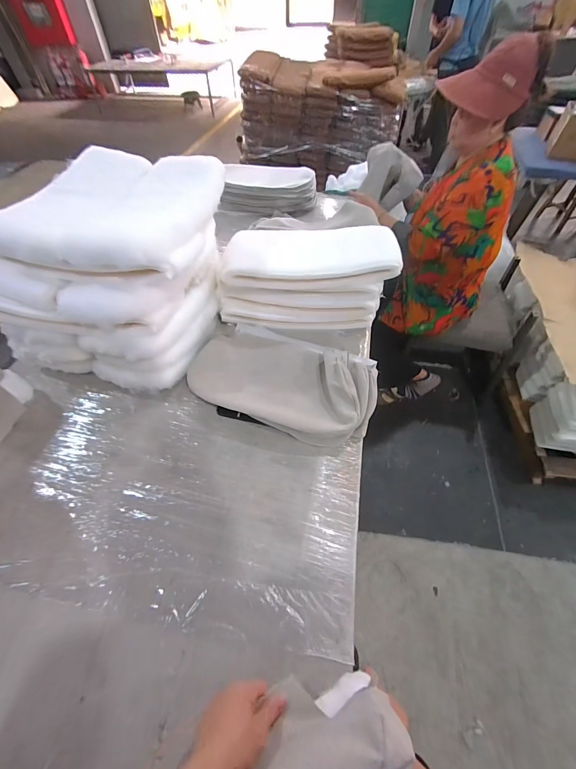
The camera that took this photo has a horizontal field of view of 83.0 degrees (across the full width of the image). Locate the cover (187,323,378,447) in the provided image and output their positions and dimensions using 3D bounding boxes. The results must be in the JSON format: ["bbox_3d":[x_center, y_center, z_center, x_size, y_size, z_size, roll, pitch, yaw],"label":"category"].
[{"bbox_3d":[-0.003,-0.025,0.858,0.456,0.081,0.299,18,55,15],"label":"cover"}]

